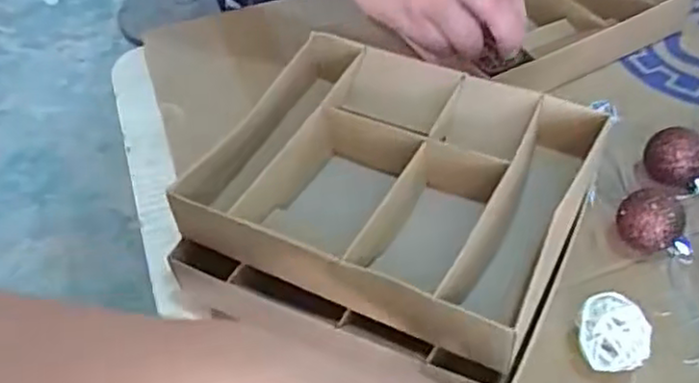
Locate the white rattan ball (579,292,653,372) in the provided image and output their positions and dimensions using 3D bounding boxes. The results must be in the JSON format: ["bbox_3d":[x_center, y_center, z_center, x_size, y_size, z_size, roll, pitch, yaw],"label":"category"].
[{"bbox_3d":[0.141,0.078,0.379,0.035,0.034,0.033,-3,46,3],"label":"white rattan ball"}]

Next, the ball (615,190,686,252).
[{"bbox_3d":[0.181,0.021,0.430,0.036,0.036,0.031,20,52,22],"label":"ball"}]

